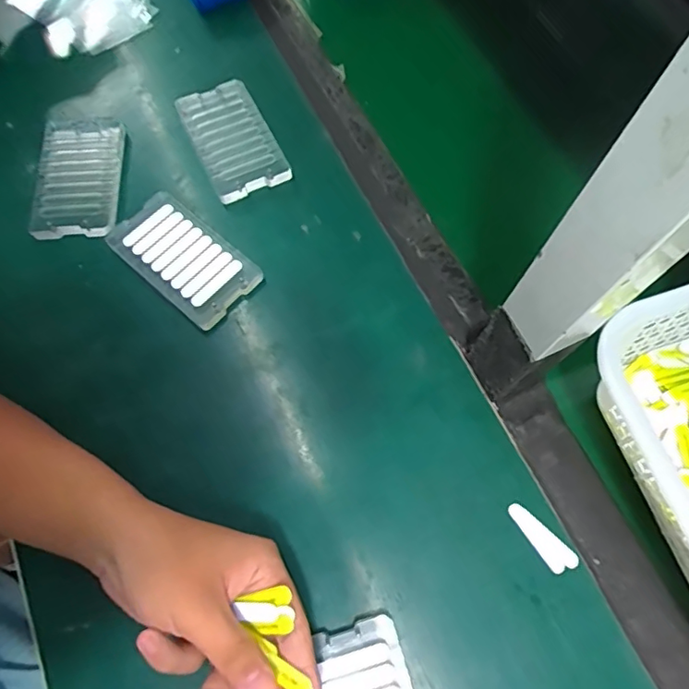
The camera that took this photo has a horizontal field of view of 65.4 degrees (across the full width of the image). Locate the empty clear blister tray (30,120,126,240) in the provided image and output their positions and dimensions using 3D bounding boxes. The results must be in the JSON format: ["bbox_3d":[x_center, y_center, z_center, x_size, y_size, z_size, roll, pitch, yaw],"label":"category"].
[{"bbox_3d":[-0.232,-0.152,0.476,0.072,0.018,0.127,0,67,-2],"label":"empty clear blister tray"}]

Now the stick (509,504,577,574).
[{"bbox_3d":[0.135,0.133,0.369,0.019,0.004,0.053,-37,73,-15],"label":"stick"}]

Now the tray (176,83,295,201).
[{"bbox_3d":[-0.103,-0.188,0.493,0.068,0.018,0.119,-24,70,-11],"label":"tray"}]

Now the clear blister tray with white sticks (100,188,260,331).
[{"bbox_3d":[-0.133,-0.071,0.446,0.119,0.017,0.068,39,72,14],"label":"clear blister tray with white sticks"}]

